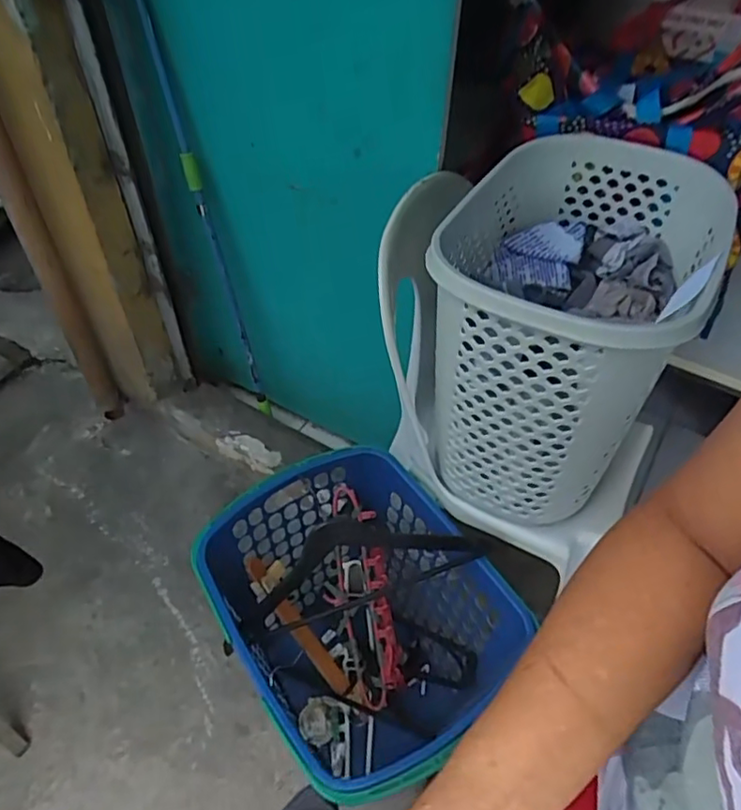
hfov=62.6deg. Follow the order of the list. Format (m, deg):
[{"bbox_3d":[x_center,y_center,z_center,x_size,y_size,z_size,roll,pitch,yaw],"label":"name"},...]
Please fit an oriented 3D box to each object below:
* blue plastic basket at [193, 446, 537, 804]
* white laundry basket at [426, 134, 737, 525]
[{"bbox_3d":[-0.021,0.370,0.988,0.362,0.470,0.430,-28,54,-23],"label":"blue plastic basket"},{"bbox_3d":[0.270,-0.117,0.897,0.310,0.381,0.455,23,52,19],"label":"white laundry basket"}]

